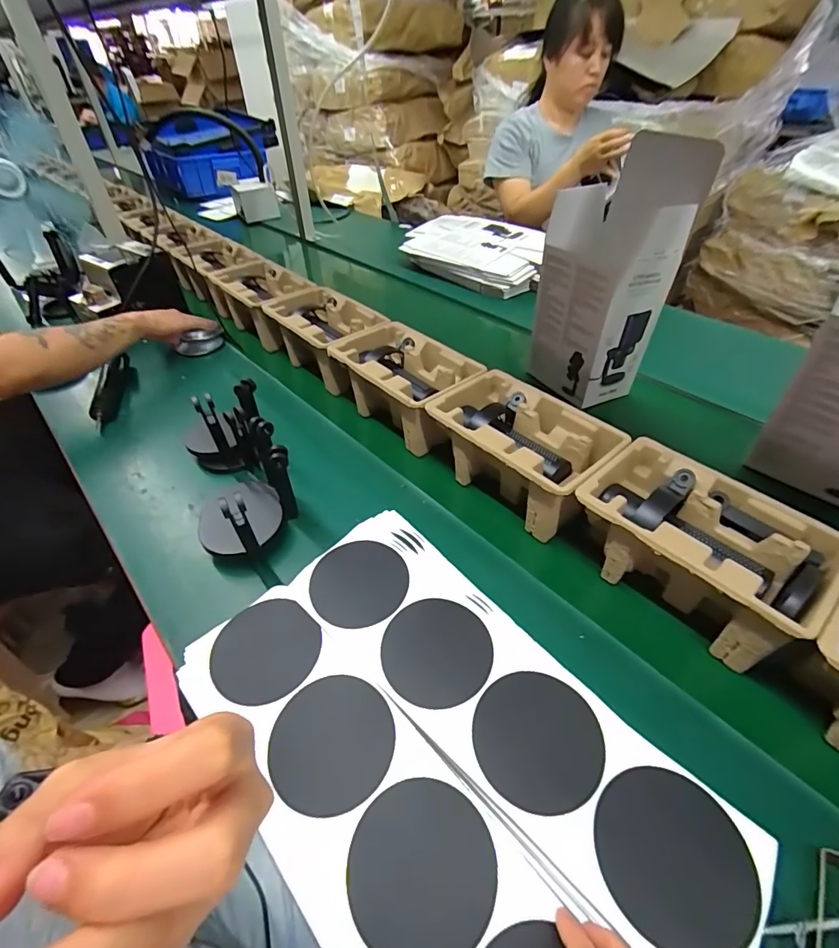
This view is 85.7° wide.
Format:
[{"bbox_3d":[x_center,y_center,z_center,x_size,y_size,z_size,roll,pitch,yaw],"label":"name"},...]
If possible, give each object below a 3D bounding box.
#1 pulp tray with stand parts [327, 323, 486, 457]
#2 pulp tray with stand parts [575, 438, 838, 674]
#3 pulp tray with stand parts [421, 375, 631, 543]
[{"bbox_3d":[-0.029,-0.145,0.739,0.146,0.116,0.232,-36,57,-29],"label":"pulp tray with stand parts"},{"bbox_3d":[0.292,0.075,0.488,0.143,0.103,0.221,-34,56,-28],"label":"pulp tray with stand parts"},{"bbox_3d":[0.132,-0.035,0.612,0.145,0.104,0.228,-33,55,-27],"label":"pulp tray with stand parts"}]

